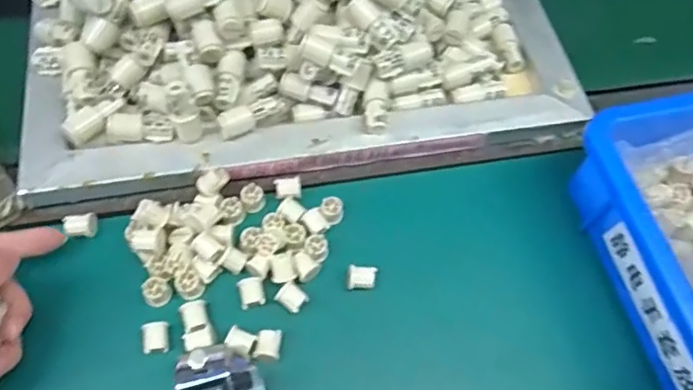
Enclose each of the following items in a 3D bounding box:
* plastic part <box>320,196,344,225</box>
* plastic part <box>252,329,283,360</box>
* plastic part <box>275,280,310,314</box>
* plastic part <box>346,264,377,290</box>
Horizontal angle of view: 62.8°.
[{"bbox_3d":[-0.010,0.011,0.399,0.016,0.012,0.017,2,61,-3],"label":"plastic part"},{"bbox_3d":[-0.049,0.094,0.357,0.016,0.009,0.018,7,61,0],"label":"plastic part"},{"bbox_3d":[-0.035,0.066,0.370,0.017,0.011,0.016,29,63,12],"label":"plastic part"},{"bbox_3d":[0.010,0.056,0.379,0.019,0.013,0.014,5,61,-1],"label":"plastic part"}]

